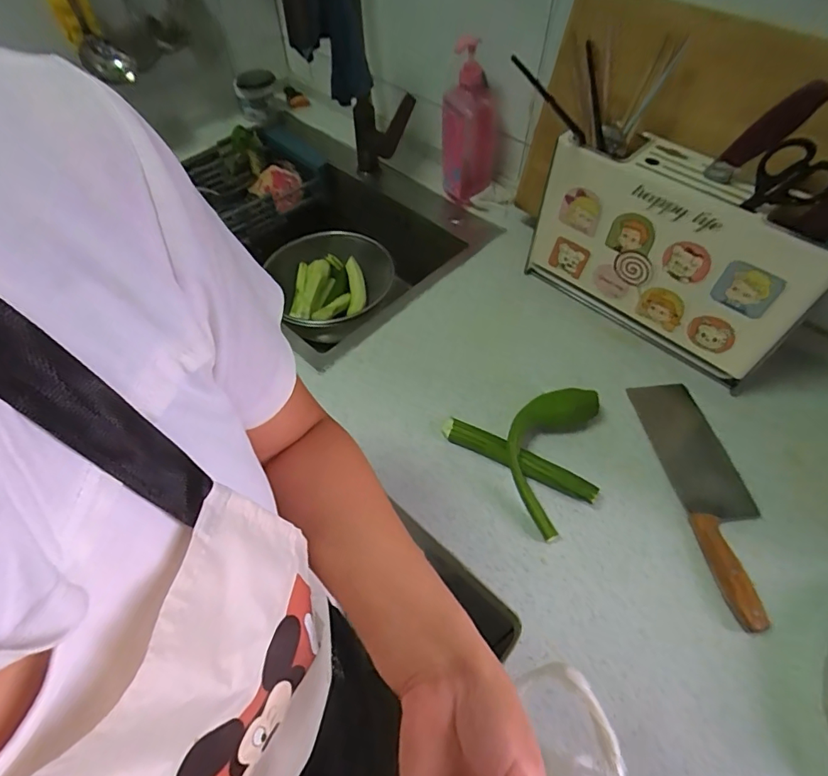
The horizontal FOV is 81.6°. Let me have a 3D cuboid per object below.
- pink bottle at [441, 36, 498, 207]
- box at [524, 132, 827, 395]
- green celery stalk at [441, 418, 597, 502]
[{"bbox_3d":[0.094,-0.444,0.827,0.087,0.269,0.084,0,55,2],"label":"pink bottle"},{"bbox_3d":[0.332,-0.173,0.655,0.352,0.239,0.083,38,63,24],"label":"box"},{"bbox_3d":[0.127,0.089,0.601,0.199,0.029,0.025,26,59,18],"label":"green celery stalk"}]

